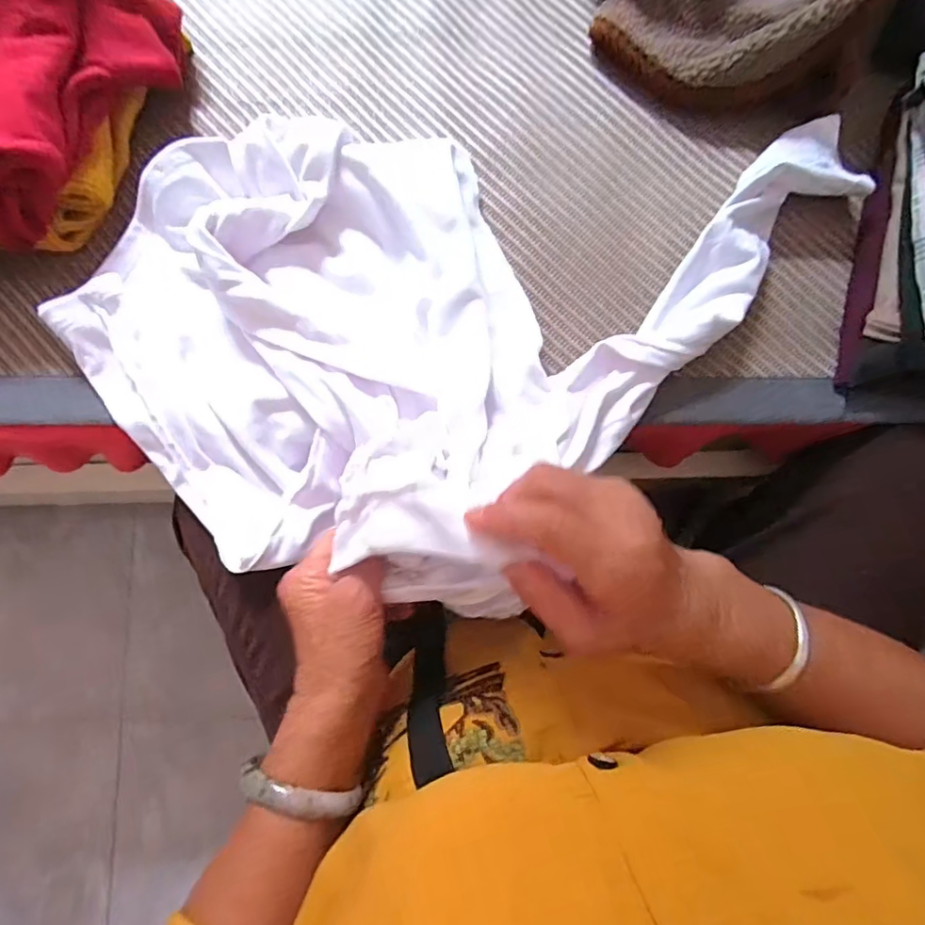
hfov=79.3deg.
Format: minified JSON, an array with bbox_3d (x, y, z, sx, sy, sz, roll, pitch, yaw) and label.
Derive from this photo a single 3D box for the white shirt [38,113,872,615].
[{"bbox_3d":[-0.013,-0.162,0.388,0.380,0.153,0.517,41,81,6],"label":"white shirt"}]

